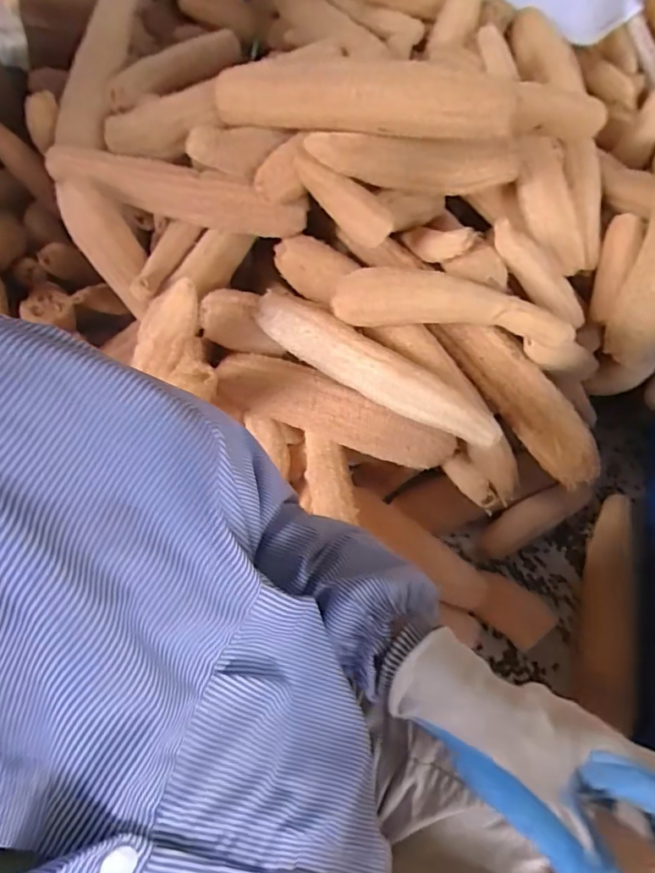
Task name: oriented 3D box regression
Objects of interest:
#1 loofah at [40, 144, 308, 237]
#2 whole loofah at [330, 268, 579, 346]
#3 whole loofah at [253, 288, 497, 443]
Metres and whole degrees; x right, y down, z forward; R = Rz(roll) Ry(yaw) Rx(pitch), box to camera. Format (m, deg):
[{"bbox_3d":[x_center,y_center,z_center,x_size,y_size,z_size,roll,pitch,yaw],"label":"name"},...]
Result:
[{"bbox_3d":[-0.249,-0.374,0.859,0.411,0.083,0.090,14,55,6],"label":"loofah"},{"bbox_3d":[0.173,-0.180,0.761,0.328,0.076,0.067,8,55,2],"label":"whole loofah"},{"bbox_3d":[0.068,-0.094,0.751,0.371,0.072,0.065,28,58,16],"label":"whole loofah"}]

